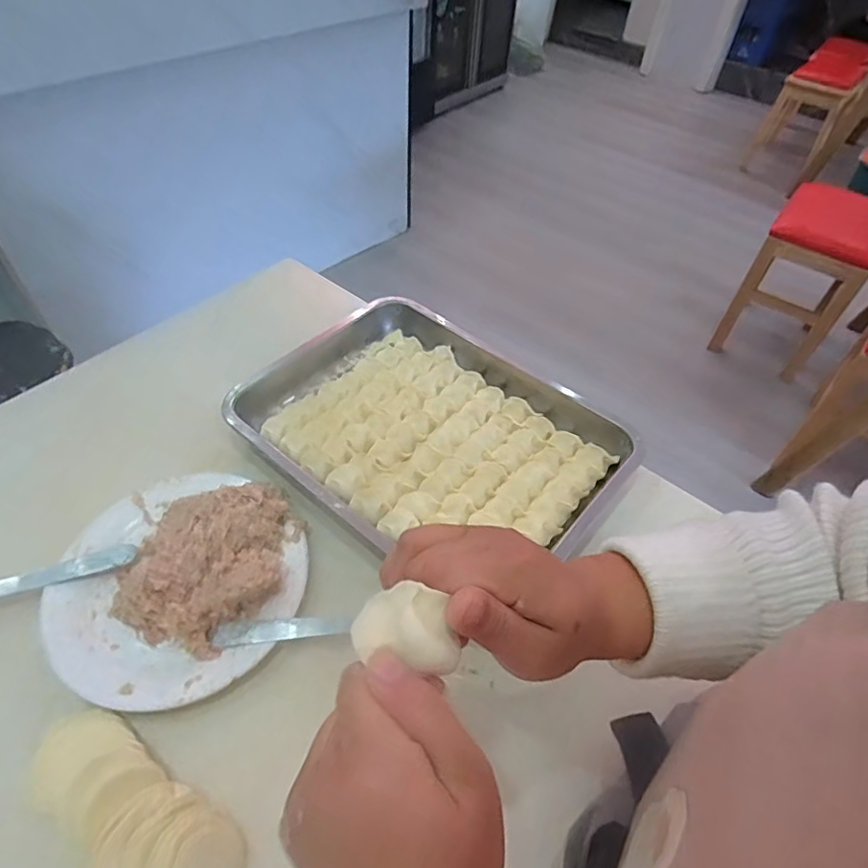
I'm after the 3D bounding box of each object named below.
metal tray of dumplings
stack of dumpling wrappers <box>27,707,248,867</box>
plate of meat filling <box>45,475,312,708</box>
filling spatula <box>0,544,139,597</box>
[{"bbox_3d":[-0.011,-0.007,0.631,0.418,0.046,0.305,33,55,22],"label":"metal tray of dumplings"},{"bbox_3d":[-0.218,0.261,0.384,0.183,0.038,0.071,27,53,18],"label":"stack of dumpling wrappers"},{"bbox_3d":[-0.234,0.123,0.499,0.214,0.036,0.215,2,49,-2],"label":"plate of meat filling"},{"bbox_3d":[-0.356,0.131,0.500,0.155,0.009,0.024,-15,52,-16],"label":"filling spatula"}]

